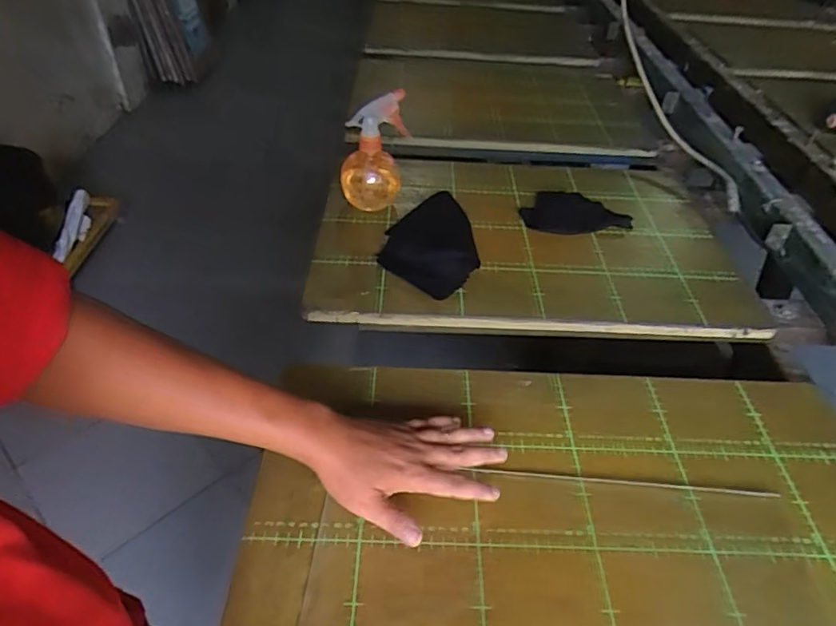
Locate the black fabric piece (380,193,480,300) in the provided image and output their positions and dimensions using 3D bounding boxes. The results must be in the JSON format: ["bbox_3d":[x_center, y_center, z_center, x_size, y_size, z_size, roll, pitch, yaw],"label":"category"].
[{"bbox_3d":[0.017,-0.106,0.782,0.125,0.031,0.211,3,43,1],"label":"black fabric piece"}]

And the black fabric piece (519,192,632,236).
[{"bbox_3d":[0.242,-0.154,0.859,0.160,0.012,0.102,9,43,7],"label":"black fabric piece"}]

